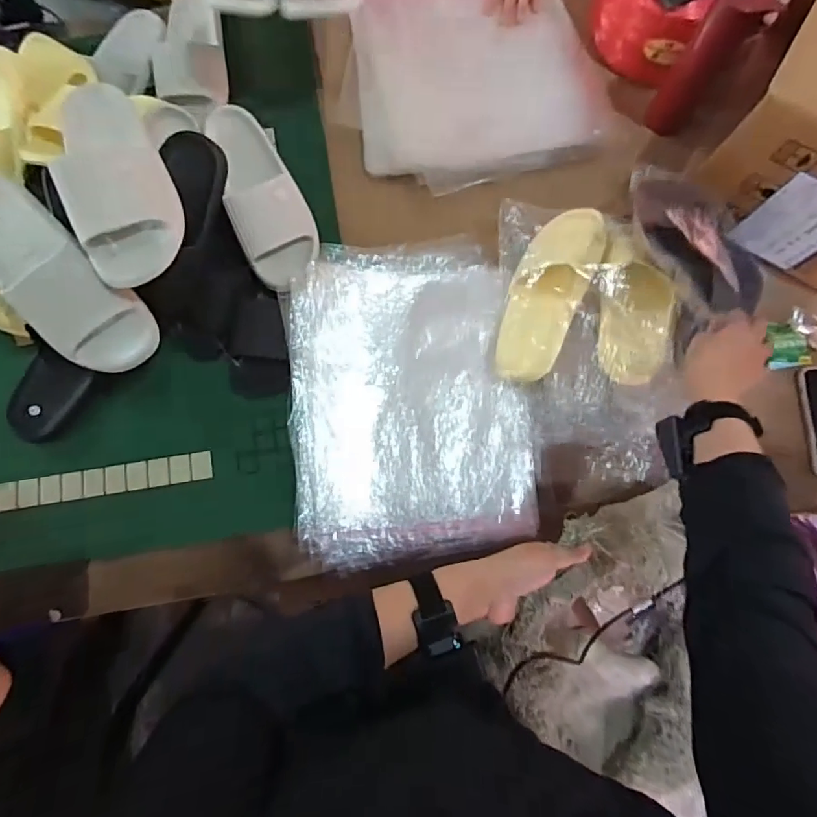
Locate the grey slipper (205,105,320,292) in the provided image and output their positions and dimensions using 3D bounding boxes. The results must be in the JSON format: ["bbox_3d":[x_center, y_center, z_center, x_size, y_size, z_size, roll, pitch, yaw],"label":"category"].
[{"bbox_3d":[-0.202,-0.297,0.703,0.101,0.066,0.256,-19,93,-5],"label":"grey slipper"}]

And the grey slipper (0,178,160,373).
[{"bbox_3d":[-0.427,-0.156,0.595,0.110,0.069,0.273,-44,95,-9],"label":"grey slipper"}]

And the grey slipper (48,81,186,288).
[{"bbox_3d":[-0.340,-0.271,0.593,0.108,0.069,0.235,-20,80,-5],"label":"grey slipper"}]

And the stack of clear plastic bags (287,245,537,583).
[{"bbox_3d":[-0.005,-0.024,0.726,0.334,0.054,0.470,-8,79,-3],"label":"stack of clear plastic bags"}]

